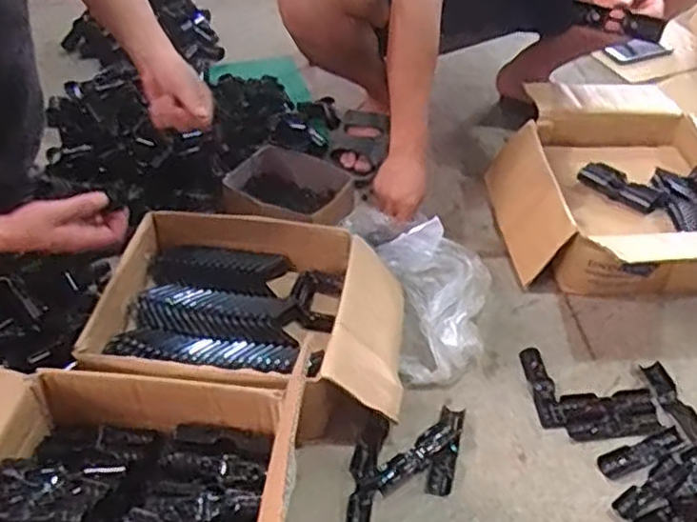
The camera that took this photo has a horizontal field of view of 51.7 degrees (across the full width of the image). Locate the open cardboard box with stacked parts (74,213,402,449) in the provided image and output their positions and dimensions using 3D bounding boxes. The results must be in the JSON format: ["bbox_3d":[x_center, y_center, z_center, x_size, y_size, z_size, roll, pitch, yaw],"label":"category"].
[{"bbox_3d":[-0.125,0.085,1.025,0.415,0.129,0.312,9,44,9],"label":"open cardboard box with stacked parts"}]

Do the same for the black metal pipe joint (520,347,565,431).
[{"bbox_3d":[0.273,0.177,1.018,0.032,0.012,0.131,-4,44,-4],"label":"black metal pipe joint"}]

